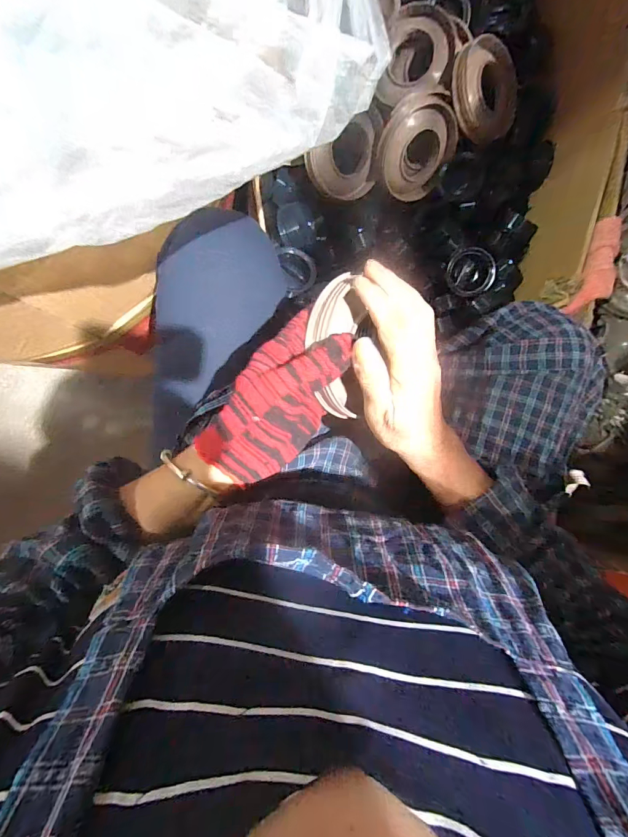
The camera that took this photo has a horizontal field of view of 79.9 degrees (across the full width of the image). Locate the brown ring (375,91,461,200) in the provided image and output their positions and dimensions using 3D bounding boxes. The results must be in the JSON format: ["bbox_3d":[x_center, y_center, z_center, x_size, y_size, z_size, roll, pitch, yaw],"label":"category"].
[{"bbox_3d":[0.152,-0.405,0.548,0.135,0.040,0.111,-48,129,11],"label":"brown ring"}]

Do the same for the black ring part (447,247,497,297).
[{"bbox_3d":[0.238,-0.221,0.567,0.064,0.027,0.072,-32,96,-1],"label":"black ring part"}]

